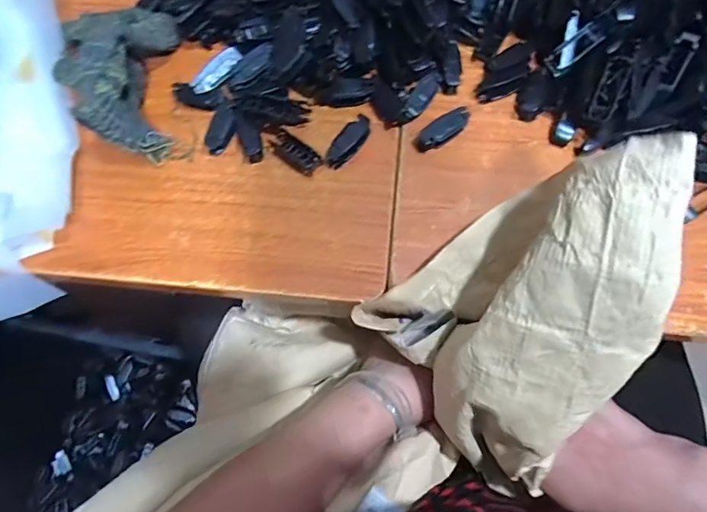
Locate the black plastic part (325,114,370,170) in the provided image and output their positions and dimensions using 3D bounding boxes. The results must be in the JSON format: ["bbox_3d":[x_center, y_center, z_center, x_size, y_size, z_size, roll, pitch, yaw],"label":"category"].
[{"bbox_3d":[-0.004,-0.097,0.380,0.019,0.013,0.049,31,77,10],"label":"black plastic part"}]

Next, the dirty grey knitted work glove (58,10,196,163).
[{"bbox_3d":[-0.193,-0.153,0.373,0.089,0.076,0.143,-15,74,-3],"label":"dirty grey knitted work glove"}]

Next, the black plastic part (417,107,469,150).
[{"bbox_3d":[0.076,-0.106,0.377,0.047,0.016,0.018,-35,76,-8],"label":"black plastic part"}]

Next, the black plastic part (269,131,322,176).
[{"bbox_3d":[-0.052,-0.088,0.379,0.048,0.016,0.022,40,79,12],"label":"black plastic part"}]

